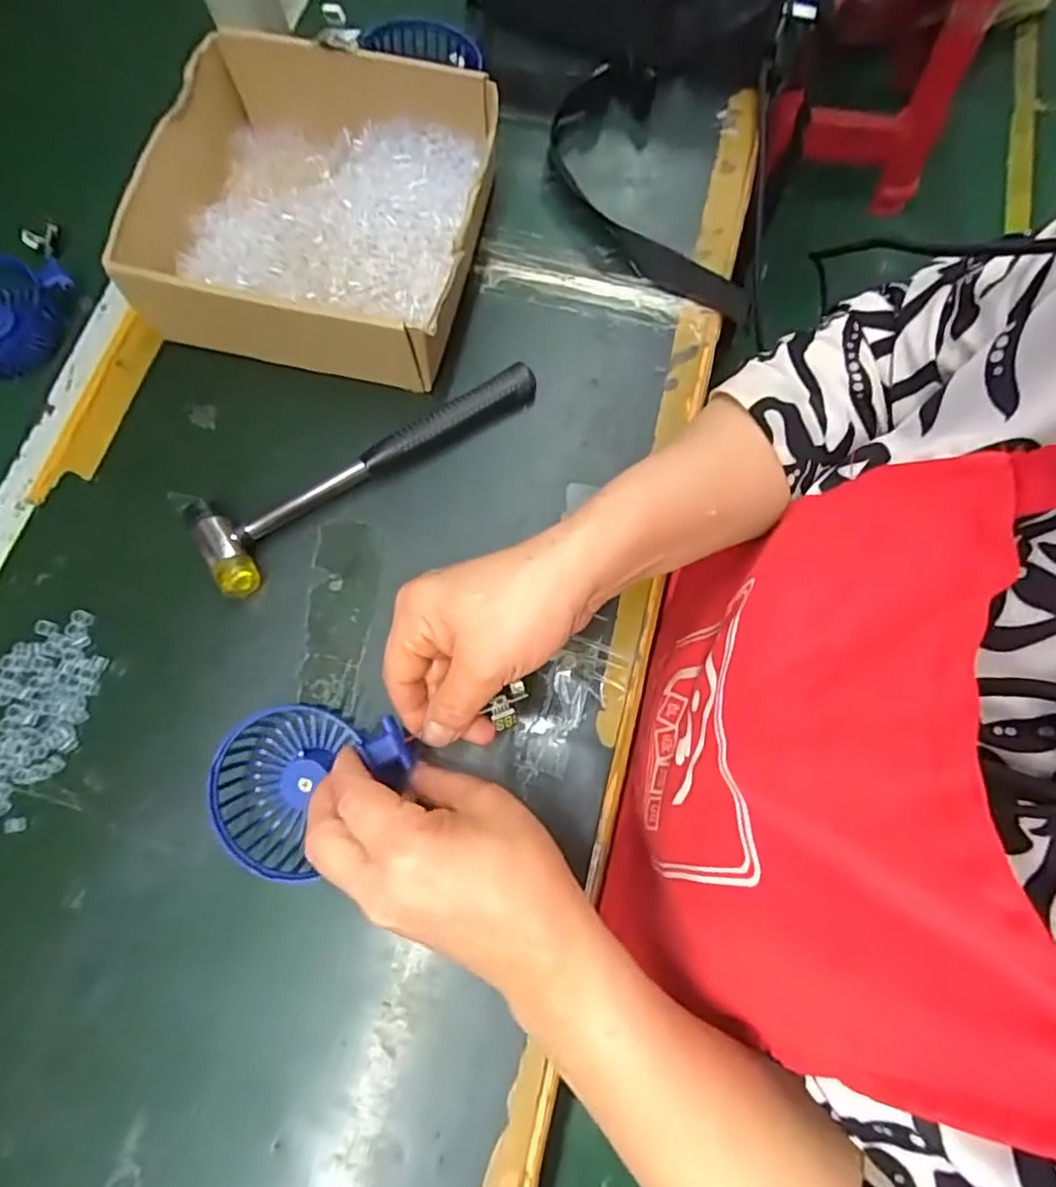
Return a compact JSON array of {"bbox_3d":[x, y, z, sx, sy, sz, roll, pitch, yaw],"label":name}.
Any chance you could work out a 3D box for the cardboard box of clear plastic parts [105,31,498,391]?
[{"bbox_3d":[-0.137,-0.254,0.415,0.213,0.073,0.199,11,74,2],"label":"cardboard box of clear plastic parts"}]

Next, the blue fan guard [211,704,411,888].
[{"bbox_3d":[-0.115,0.105,0.322,0.097,0.039,0.085,8,74,1],"label":"blue fan guard"}]

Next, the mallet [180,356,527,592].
[{"bbox_3d":[-0.103,-0.090,0.395,0.234,0.023,0.060,-37,78,-11],"label":"mallet"}]

